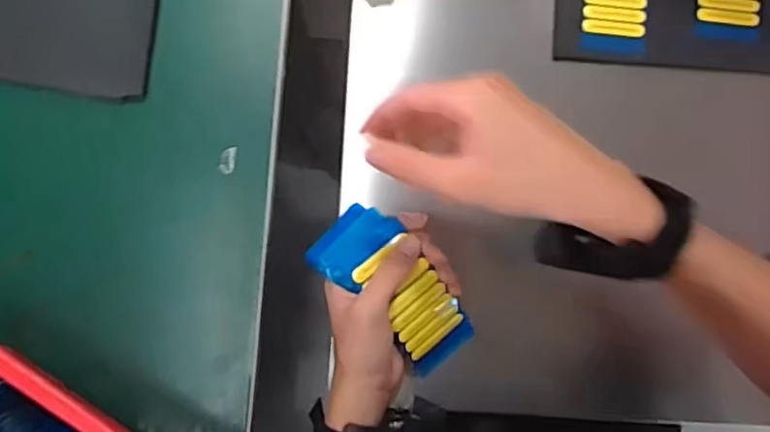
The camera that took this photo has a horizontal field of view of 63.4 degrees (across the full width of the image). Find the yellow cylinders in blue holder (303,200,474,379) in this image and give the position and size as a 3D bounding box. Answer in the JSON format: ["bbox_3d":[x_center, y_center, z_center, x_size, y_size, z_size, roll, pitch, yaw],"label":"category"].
[{"bbox_3d":[0.011,0.061,0.483,0.065,0.038,0.144,-42,103,-3],"label":"yellow cylinders in blue holder"}]

